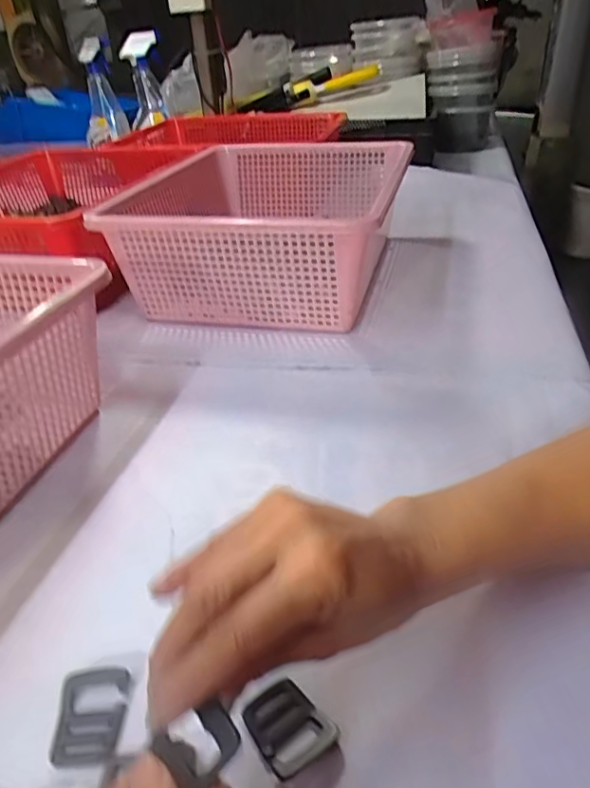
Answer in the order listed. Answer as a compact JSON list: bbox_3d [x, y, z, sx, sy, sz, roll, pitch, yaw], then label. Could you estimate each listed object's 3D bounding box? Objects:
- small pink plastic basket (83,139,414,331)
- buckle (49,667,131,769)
[{"bbox_3d":[-0.029,-0.220,0.710,0.306,0.128,0.392,5,35,13],"label":"small pink plastic basket"},{"bbox_3d":[-0.098,0.155,0.270,0.032,0.005,0.043,-8,34,-6],"label":"buckle"}]

